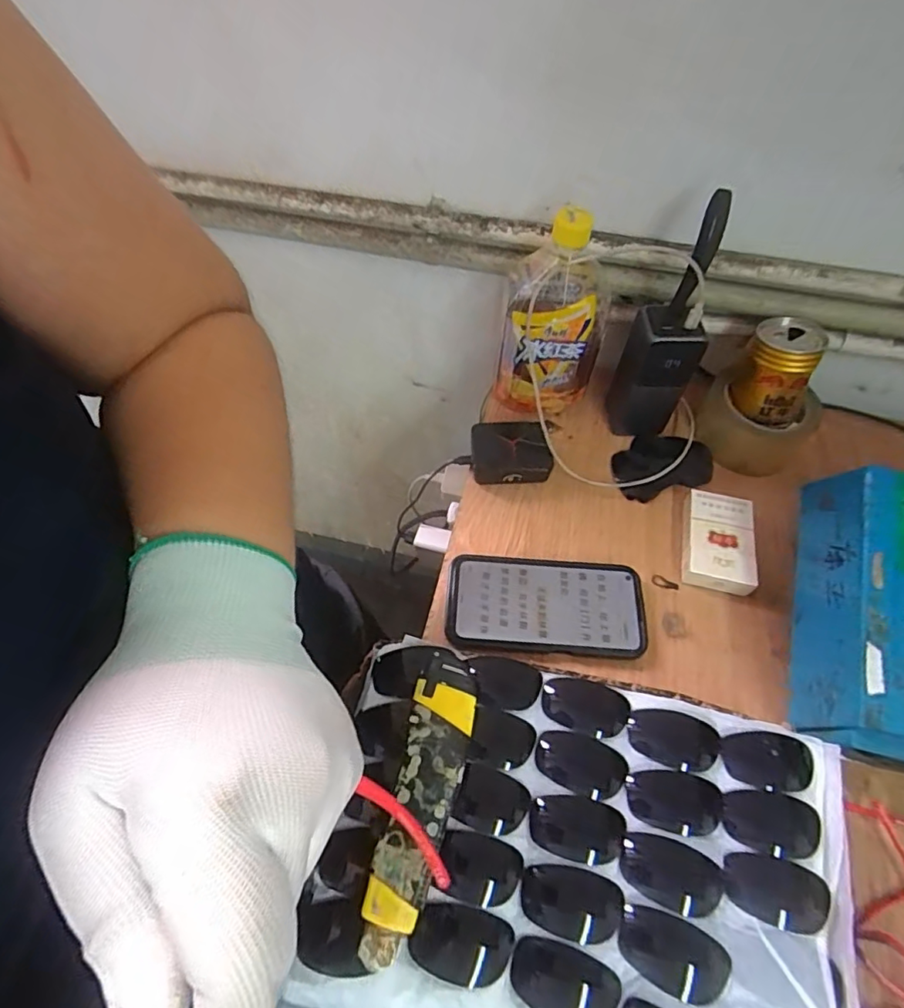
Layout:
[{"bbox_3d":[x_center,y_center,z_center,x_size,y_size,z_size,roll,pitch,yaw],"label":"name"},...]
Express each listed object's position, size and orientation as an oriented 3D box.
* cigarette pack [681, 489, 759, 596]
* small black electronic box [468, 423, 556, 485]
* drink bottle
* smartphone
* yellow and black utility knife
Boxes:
[{"bbox_3d":[0.239,0.033,0.502,0.059,0.024,0.090,12,58,6],"label":"cigarette pack"},{"bbox_3d":[0.056,-0.049,0.541,0.073,0.035,0.054,-3,58,-3],"label":"small black electronic box"},{"bbox_3d":[0.099,-0.179,0.520,0.089,0.187,0.092,14,58,7],"label":"drink bottle"},{"bbox_3d":[0.079,0.086,0.471,0.162,0.016,0.082,2,58,0],"label":"smartphone"},{"bbox_3d":[-0.018,0.171,0.322,0.037,0.031,0.155,14,58,7],"label":"yellow and black utility knife"}]

